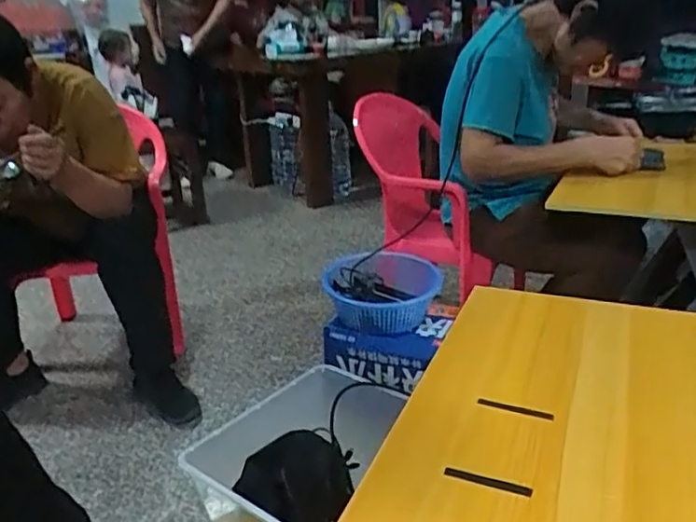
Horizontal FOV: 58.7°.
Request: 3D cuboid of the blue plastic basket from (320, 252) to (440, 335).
[{"bbox_3d":[0.085,0.067,1.491,0.276,0.095,0.273,3,23,14],"label":"blue plastic basket"}]

